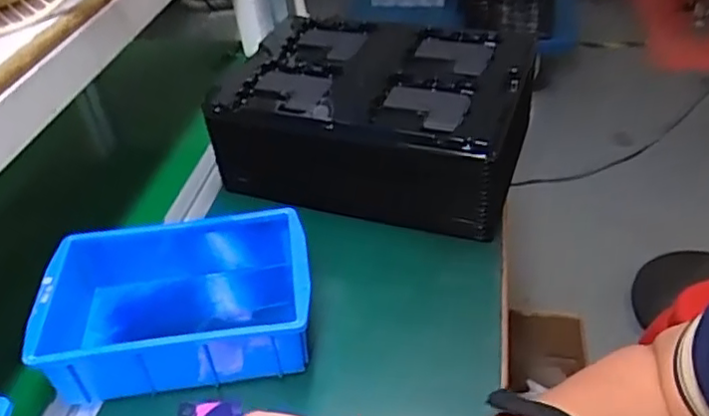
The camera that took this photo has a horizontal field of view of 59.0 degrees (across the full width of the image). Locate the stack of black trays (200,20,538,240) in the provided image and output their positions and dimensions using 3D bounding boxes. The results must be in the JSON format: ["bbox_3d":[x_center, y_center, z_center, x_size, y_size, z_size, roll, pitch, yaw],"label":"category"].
[{"bbox_3d":[0.027,-0.098,0.667,0.296,0.107,0.213,10,42,19],"label":"stack of black trays"}]

